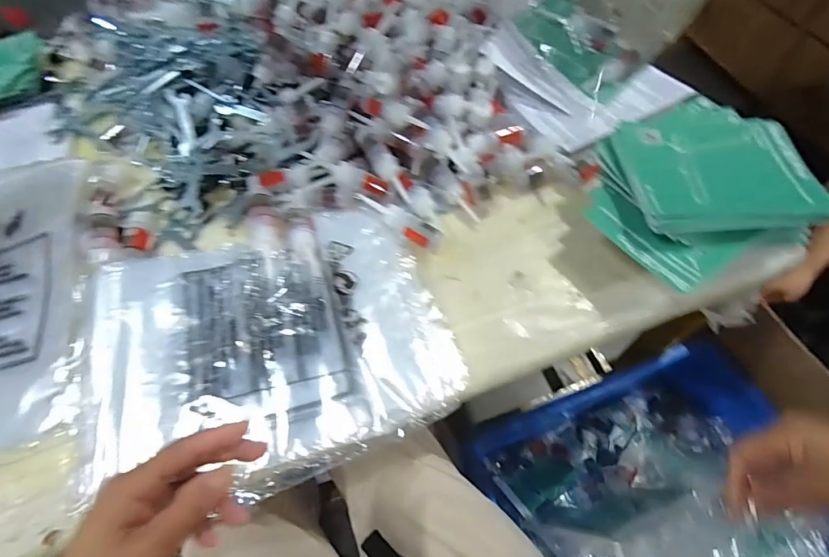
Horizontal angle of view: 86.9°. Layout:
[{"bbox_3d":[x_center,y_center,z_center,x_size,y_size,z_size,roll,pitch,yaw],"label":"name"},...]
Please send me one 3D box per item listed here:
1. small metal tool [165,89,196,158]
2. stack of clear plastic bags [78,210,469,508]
[{"bbox_3d":[-0.298,-0.195,0.558,0.029,0.009,0.094,0,71,-40],"label":"small metal tool"},{"bbox_3d":[-0.149,0.059,0.435,0.345,0.022,0.260,-18,61,-7],"label":"stack of clear plastic bags"}]

